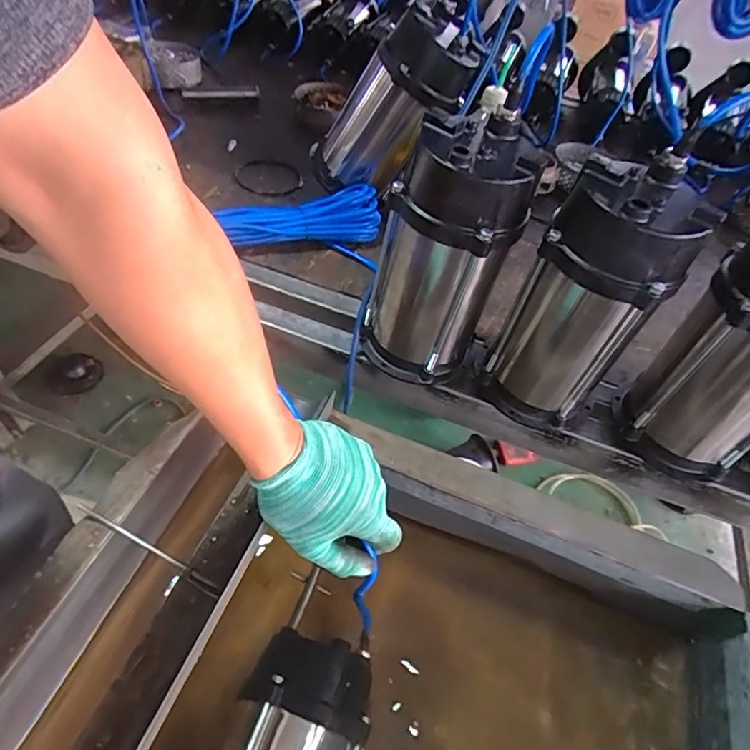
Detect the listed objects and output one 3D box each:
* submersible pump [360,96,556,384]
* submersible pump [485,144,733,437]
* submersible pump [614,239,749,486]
[{"bbox_3d":[0.067,-0.110,0.519,0.117,0.256,0.112,-11,52,-18],"label":"submersible pump"},{"bbox_3d":[0.200,-0.060,0.510,0.117,0.268,0.103,34,52,20],"label":"submersible pump"},{"bbox_3d":[0.341,-0.017,0.481,0.106,0.249,0.107,12,48,2],"label":"submersible pump"}]

